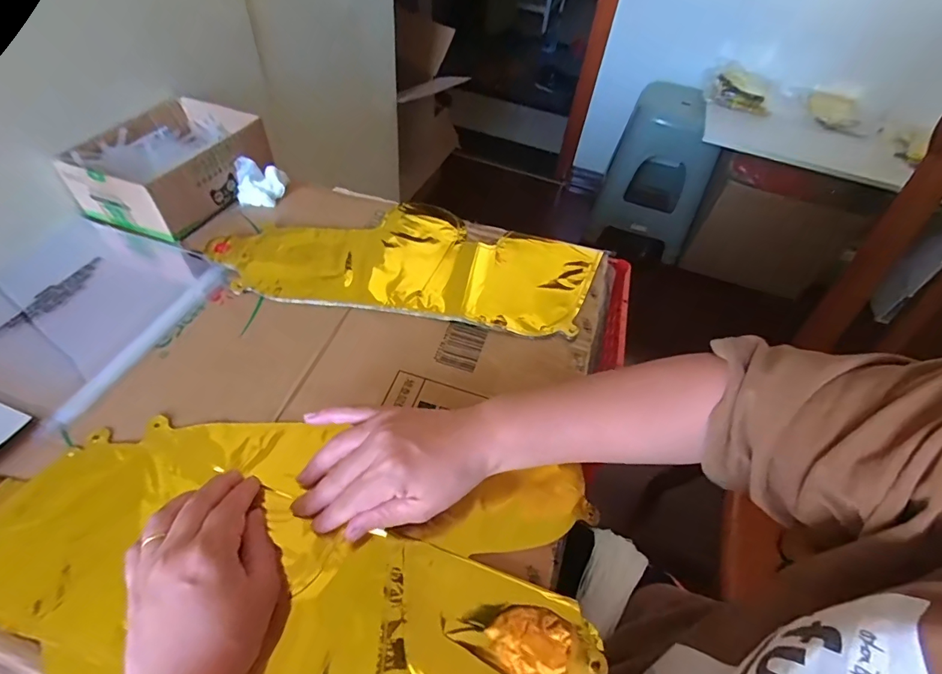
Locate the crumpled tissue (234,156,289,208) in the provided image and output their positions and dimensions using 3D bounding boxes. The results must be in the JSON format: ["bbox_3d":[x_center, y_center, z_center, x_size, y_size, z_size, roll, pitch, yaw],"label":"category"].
[{"bbox_3d":[-0.257,-0.191,0.560,0.054,0.038,0.048,5,50,-3],"label":"crumpled tissue"}]

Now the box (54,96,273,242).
[{"bbox_3d":[-0.348,-0.206,0.542,0.137,0.066,0.184,19,51,9],"label":"box"}]

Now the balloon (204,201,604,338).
[{"bbox_3d":[-0.062,-0.095,0.519,0.395,0.011,0.182,9,50,1],"label":"balloon"}]

